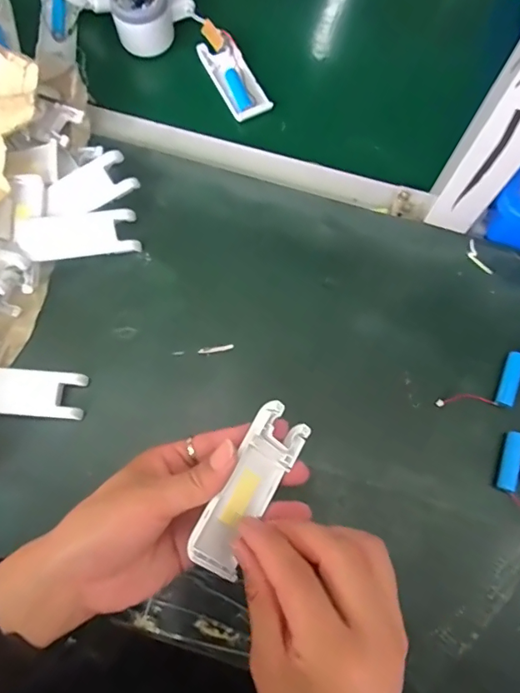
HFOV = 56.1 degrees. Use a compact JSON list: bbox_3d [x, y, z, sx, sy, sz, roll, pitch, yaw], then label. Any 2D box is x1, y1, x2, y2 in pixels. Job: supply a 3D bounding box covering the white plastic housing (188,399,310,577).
[{"bbox_3d":[-0.006,0.086,0.300,0.039,0.015,0.102,45,69,-32],"label":"white plastic housing"}]

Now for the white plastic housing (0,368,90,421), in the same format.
[{"bbox_3d":[-0.202,0.040,0.415,0.102,0.015,0.040,3,74,0],"label":"white plastic housing"}]

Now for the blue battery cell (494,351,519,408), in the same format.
[{"bbox_3d":[0.215,0.029,0.418,0.014,0.013,0.049,23,74,5],"label":"blue battery cell"}]

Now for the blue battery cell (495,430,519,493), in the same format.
[{"bbox_3d":[0.204,0.094,0.399,0.014,0.015,0.049,18,74,4],"label":"blue battery cell"}]

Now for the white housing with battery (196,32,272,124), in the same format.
[{"bbox_3d":[-0.026,-0.280,0.506,0.040,0.013,0.099,-25,76,-8],"label":"white housing with battery"}]

